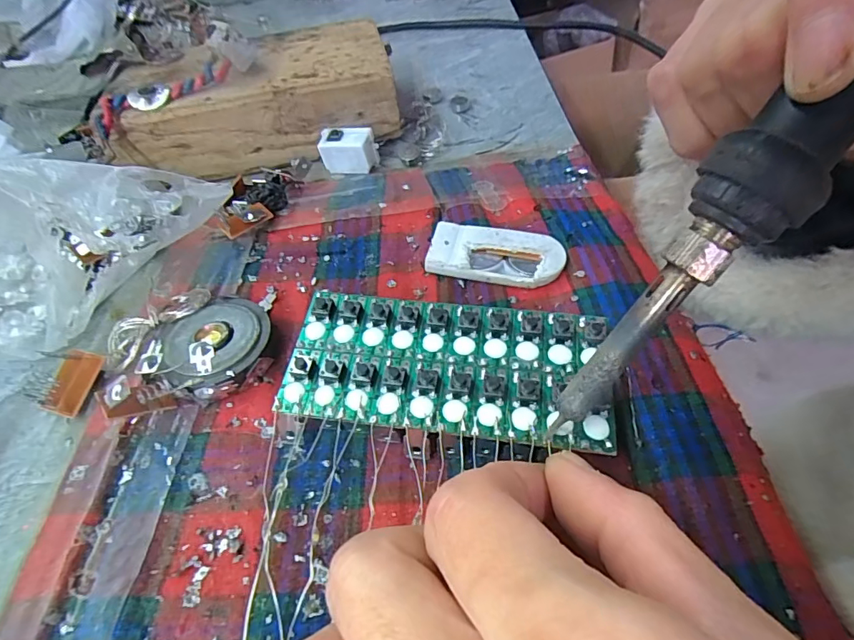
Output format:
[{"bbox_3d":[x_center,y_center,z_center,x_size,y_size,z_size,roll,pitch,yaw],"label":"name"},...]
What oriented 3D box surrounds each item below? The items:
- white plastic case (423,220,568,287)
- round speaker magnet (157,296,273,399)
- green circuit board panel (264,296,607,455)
[{"bbox_3d":[0.026,-0.025,0.188,0.050,0.008,0.024,6,51,9],"label":"white plastic case"},{"bbox_3d":[-0.070,0.010,0.166,0.034,0.011,0.040,-24,52,-15],"label":"round speaker magnet"},{"bbox_3d":[0.005,0.012,0.145,0.092,0.007,0.044,5,50,8],"label":"green circuit board panel"}]

